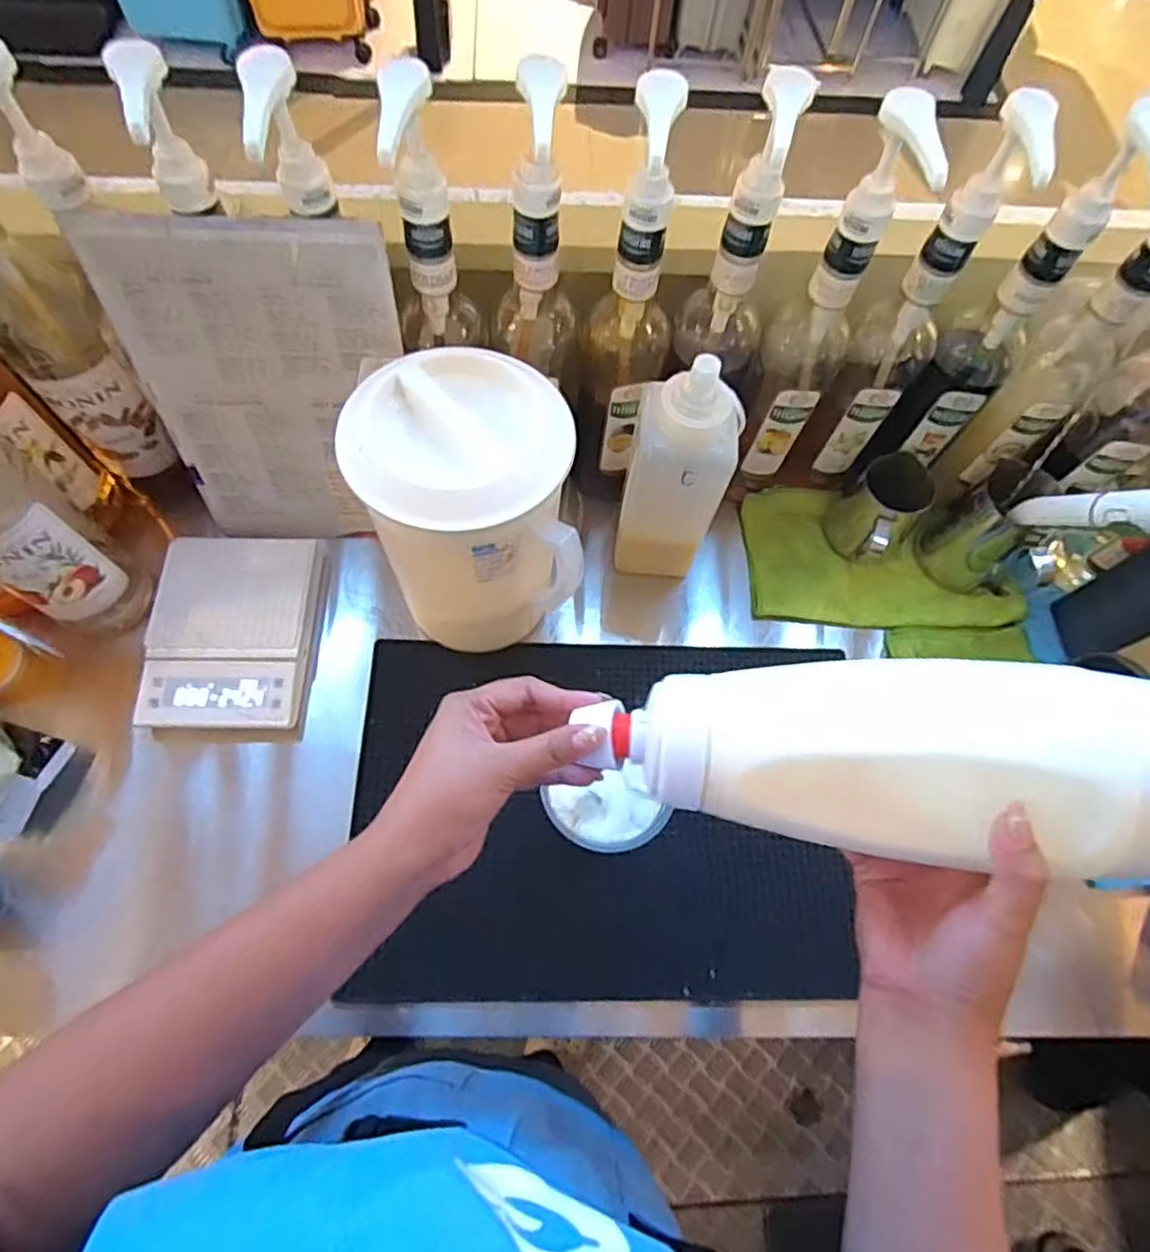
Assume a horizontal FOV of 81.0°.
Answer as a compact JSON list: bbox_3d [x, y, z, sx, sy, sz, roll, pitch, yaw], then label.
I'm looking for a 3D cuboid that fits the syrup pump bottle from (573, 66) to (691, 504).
[{"bbox_3d":[0.038,-0.222,0.561,0.067,0.396,0.079,11,66,1],"label":"syrup pump bottle"}]

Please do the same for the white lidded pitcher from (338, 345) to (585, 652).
[{"bbox_3d":[-0.082,-0.088,0.554,0.159,0.225,0.144,2,66,-3],"label":"white lidded pitcher"}]

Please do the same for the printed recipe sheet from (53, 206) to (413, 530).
[{"bbox_3d":[-0.239,-0.181,0.557,0.198,0.292,0.009,-4,52,-8],"label":"printed recipe sheet"}]

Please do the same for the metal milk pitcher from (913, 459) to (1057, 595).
[{"bbox_3d":[0.395,-0.100,0.654,0.073,0.099,0.086,27,68,8],"label":"metal milk pitcher"}]

